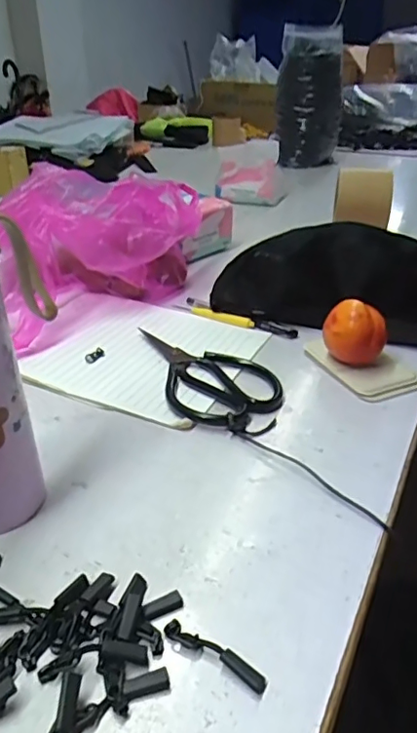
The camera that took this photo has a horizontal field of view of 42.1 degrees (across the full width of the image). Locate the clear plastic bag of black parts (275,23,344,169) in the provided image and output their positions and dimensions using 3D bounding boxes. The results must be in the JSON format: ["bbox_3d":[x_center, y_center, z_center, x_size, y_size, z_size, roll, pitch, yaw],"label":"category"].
[{"bbox_3d":[0.233,-0.616,1.236,0.152,0.268,0.134,6,32,9],"label":"clear plastic bag of black parts"}]

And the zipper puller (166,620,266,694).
[{"bbox_3d":[0.003,0.148,0.279,0.058,0.005,0.010,18,35,26],"label":"zipper puller"}]

